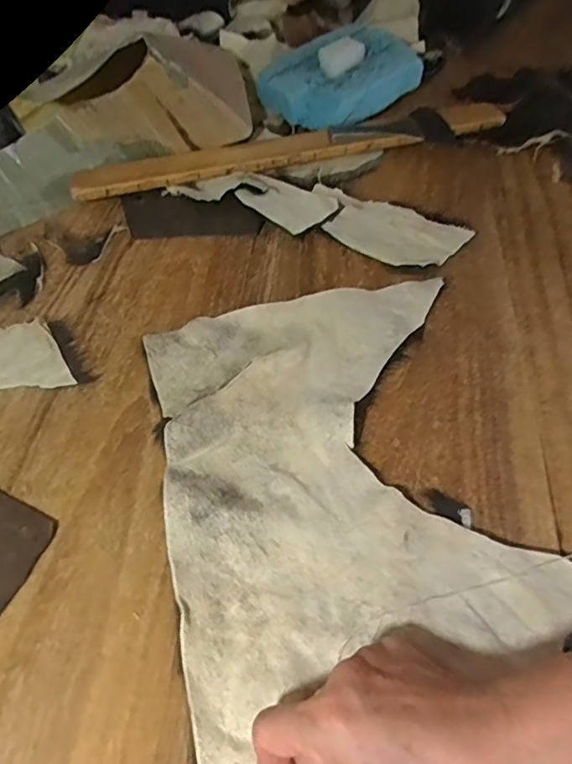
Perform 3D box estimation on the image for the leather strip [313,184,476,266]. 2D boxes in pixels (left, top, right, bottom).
[{"bbox_3d":[0.096,-0.154,0.569,0.157,0.021,0.071,23,58,19],"label":"leather strip"}]

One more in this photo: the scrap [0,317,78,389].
[{"bbox_3d":[-0.226,-0.023,0.497,0.079,0.011,0.073,-10,53,-4],"label":"scrap"}]

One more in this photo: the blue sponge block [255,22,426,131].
[{"bbox_3d":[0.069,-0.377,0.690,0.172,0.053,0.129,-38,60,-23],"label":"blue sponge block"}]

